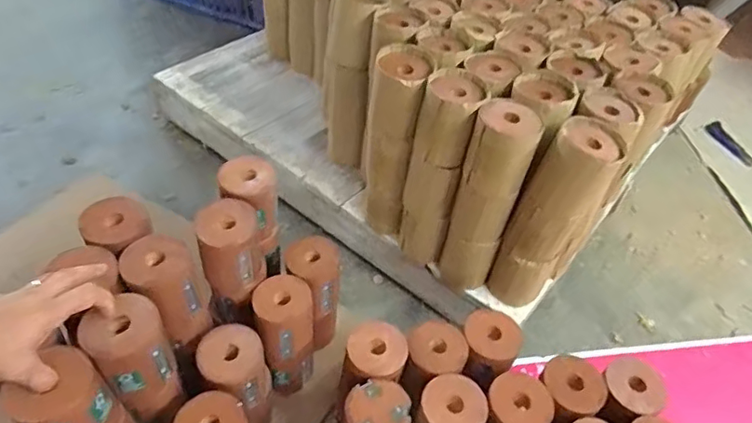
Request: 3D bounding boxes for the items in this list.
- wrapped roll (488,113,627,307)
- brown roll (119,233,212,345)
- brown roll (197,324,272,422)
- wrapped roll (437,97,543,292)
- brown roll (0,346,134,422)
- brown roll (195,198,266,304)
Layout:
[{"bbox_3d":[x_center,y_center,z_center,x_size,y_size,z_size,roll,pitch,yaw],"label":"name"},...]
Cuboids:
[{"bbox_3d":[0.252,0.013,0.790,0.089,0.308,0.097,3,46,-3],"label":"wrapped roll"},{"bbox_3d":[-0.257,0.103,0.685,0.083,0.129,0.087,3,46,-3],"label":"brown roll"},{"bbox_3d":[-0.180,0.240,0.732,0.082,0.179,0.097,-18,50,-22],"label":"brown roll"},{"bbox_3d":[0.159,-0.010,0.815,0.081,0.320,0.080,3,46,-3],"label":"wrapped roll"},{"bbox_3d":[-0.307,0.206,0.557,0.070,0.111,0.075,3,46,-3],"label":"brown roll"},{"bbox_3d":[-0.193,0.054,0.737,0.080,0.113,0.084,-13,49,-18],"label":"brown roll"}]

